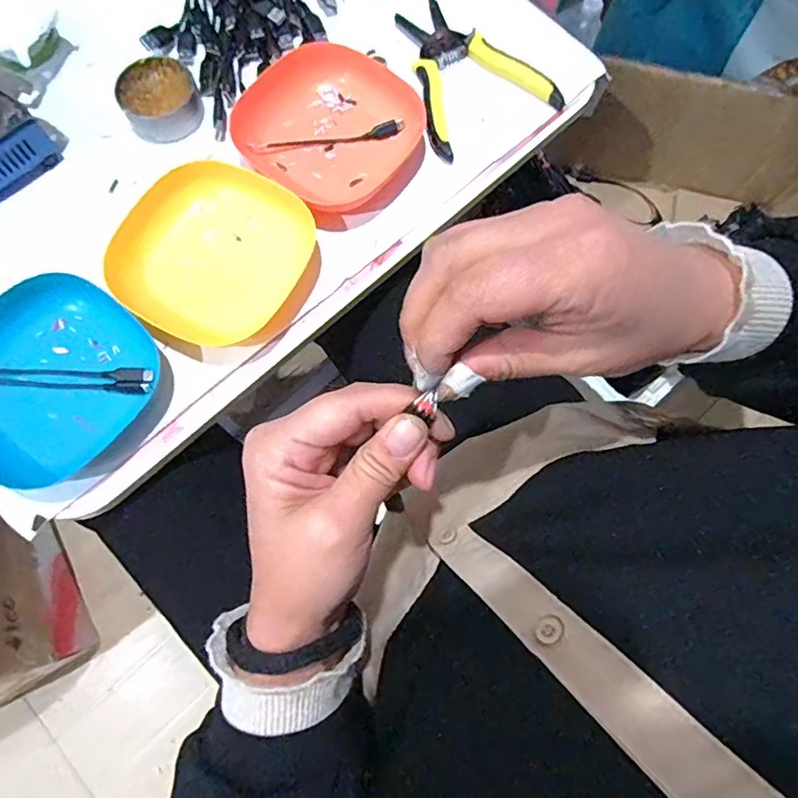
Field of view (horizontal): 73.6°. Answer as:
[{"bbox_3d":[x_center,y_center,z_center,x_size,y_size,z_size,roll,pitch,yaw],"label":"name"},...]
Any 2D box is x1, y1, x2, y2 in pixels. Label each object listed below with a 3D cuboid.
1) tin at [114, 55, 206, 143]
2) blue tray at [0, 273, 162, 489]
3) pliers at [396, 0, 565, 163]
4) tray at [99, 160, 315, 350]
[{"bbox_3d":[-0.200,-0.252,0.449,0.062,0.021,0.067,1,75,-2],"label":"tin"},{"bbox_3d":[-0.250,-0.015,0.384,0.128,0.038,0.134,40,77,8],"label":"blue tray"},{"bbox_3d":[0.053,-0.292,0.470,0.119,0.011,0.150,-29,78,-9],"label":"pliers"},{"bbox_3d":[-0.142,-0.111,0.407,0.124,0.033,0.133,30,76,6],"label":"tray"}]

